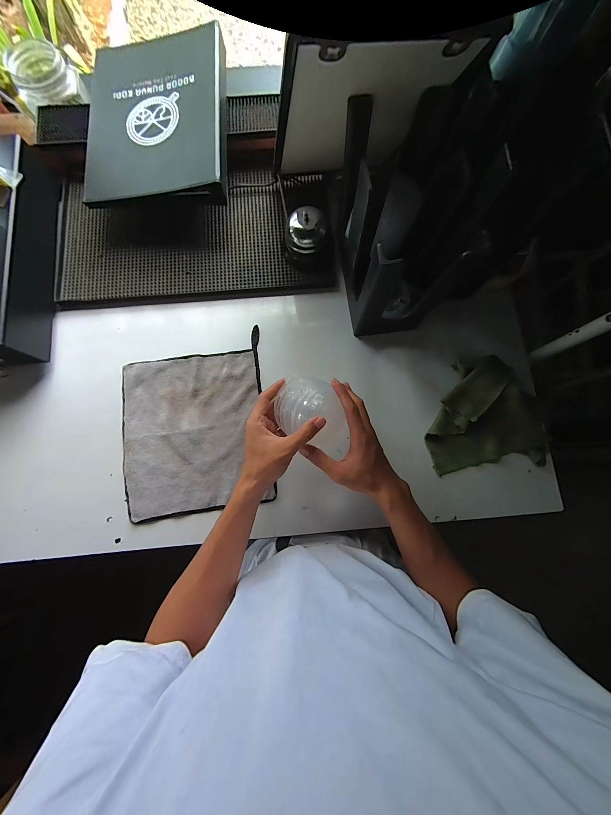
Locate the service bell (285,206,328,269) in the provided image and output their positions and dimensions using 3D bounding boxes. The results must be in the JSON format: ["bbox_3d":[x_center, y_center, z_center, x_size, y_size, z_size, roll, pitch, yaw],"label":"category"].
[{"bbox_3d":[0.001,-0.299,0.493,0.071,0.071,0.083,-3,82,0],"label":"service bell"}]

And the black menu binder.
[{"bbox_3d":[-0.257,-0.499,0.474,0.238,0.033,0.318,-4,82,0],"label":"black menu binder"}]

